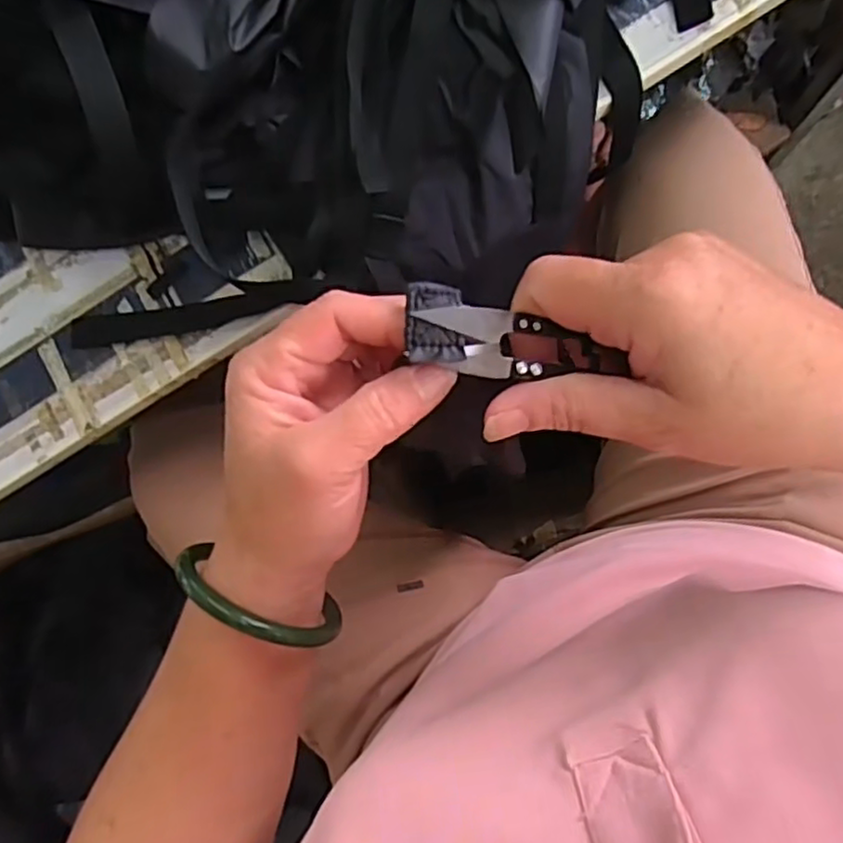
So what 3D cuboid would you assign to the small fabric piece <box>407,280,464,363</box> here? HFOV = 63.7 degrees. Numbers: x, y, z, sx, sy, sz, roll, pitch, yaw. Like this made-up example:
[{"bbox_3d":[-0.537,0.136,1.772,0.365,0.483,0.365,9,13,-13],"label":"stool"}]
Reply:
[{"bbox_3d":[0.005,-0.034,0.229,0.019,0.005,0.026,2,83,-14],"label":"small fabric piece"}]

